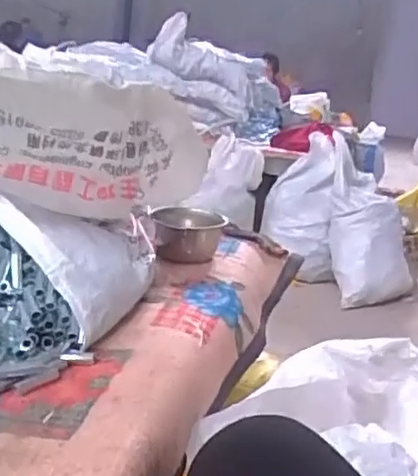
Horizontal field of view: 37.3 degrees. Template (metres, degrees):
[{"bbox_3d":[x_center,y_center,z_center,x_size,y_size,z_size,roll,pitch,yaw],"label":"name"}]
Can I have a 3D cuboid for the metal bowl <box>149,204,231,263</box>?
[{"bbox_3d":[-0.035,-0.007,0.994,0.114,0.062,0.134,7,15,2],"label":"metal bowl"}]

